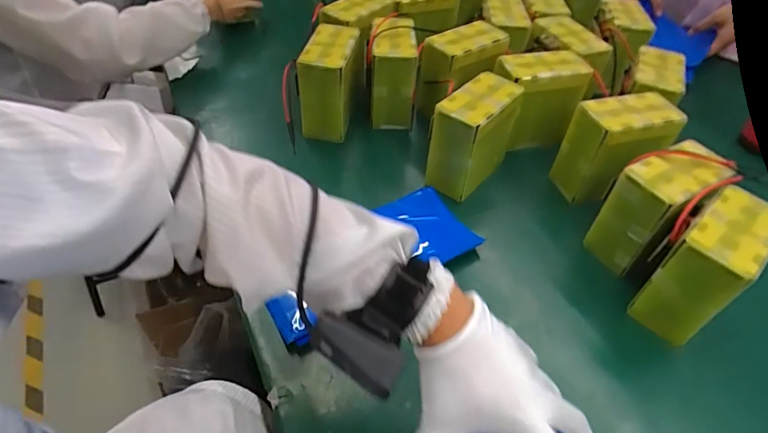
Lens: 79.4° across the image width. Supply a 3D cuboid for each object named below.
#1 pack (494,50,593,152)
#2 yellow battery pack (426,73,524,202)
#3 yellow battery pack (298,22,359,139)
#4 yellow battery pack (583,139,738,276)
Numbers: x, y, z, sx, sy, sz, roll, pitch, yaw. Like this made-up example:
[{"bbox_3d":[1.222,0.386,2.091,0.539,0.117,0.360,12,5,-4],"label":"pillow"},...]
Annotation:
[{"bbox_3d":[0.257,-0.192,0.791,0.145,0.142,0.071,-13,49,-15],"label":"pack"},{"bbox_3d":[0.137,-0.121,0.719,0.073,0.157,0.149,33,54,25],"label":"yellow battery pack"},{"bbox_3d":[-0.090,-0.230,0.794,0.080,0.140,0.141,8,47,4],"label":"yellow battery pack"},{"bbox_3d":[0.366,-0.007,0.629,0.137,0.150,0.090,-25,53,-24],"label":"yellow battery pack"}]

